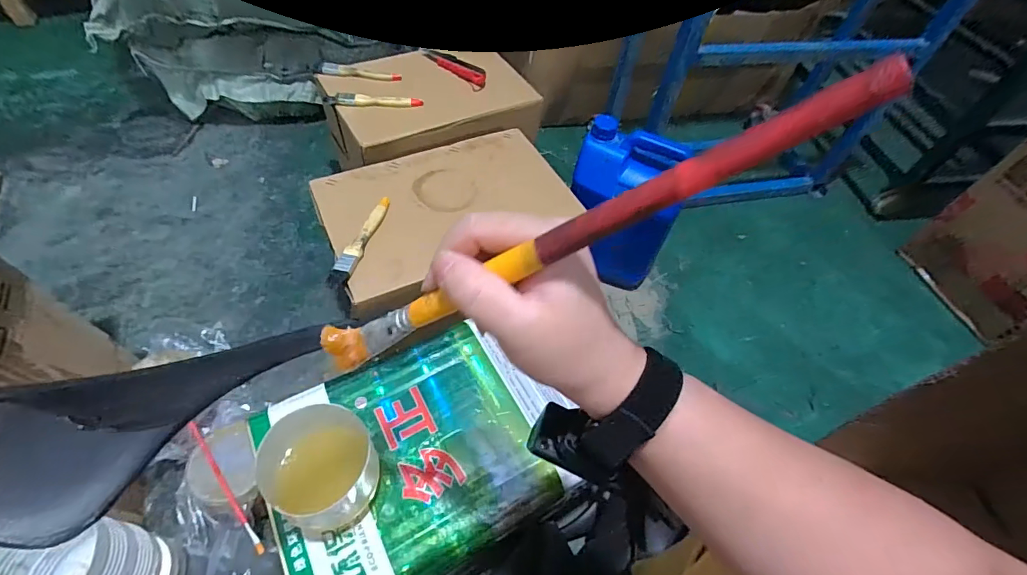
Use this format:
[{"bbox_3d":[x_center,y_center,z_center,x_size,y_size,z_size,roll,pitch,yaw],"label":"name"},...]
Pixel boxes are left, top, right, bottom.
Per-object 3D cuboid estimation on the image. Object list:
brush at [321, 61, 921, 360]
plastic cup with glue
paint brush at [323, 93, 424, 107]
[{"bbox_3d":[0.002,-0.013,0.200,0.280,0.018,0.016,-25,47,31],"label":"brush"},{"bbox_3d":[-0.172,0.166,0.406,0.083,0.093,0.093,33,58,17],"label":"plastic cup with glue"},{"bbox_3d":[-0.248,-0.328,0.787,0.171,0.019,0.022,2,54,-4],"label":"paint brush"}]

